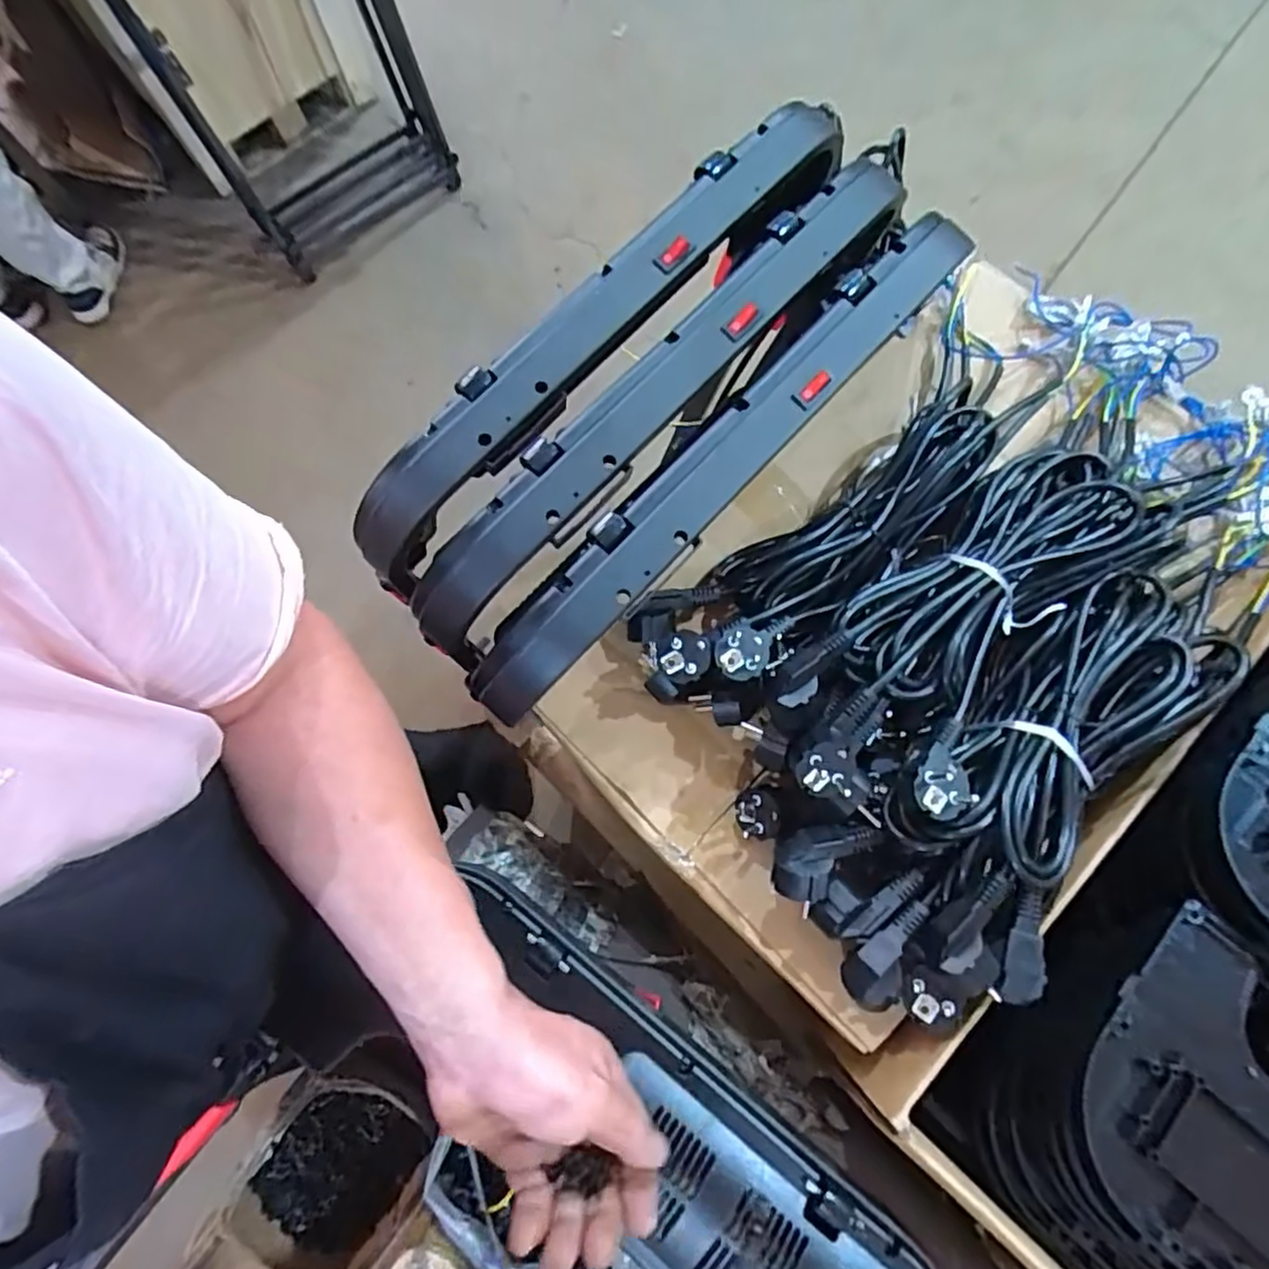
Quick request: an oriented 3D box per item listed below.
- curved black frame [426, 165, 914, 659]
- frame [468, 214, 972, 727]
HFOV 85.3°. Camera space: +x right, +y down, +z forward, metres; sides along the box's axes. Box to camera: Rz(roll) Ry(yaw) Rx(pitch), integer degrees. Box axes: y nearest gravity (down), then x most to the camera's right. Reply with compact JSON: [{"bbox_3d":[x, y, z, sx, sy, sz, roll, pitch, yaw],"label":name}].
[{"bbox_3d":[0.020,-0.161,0.470,0.062,0.073,0.437,43,80,12],"label":"curved black frame"},{"bbox_3d":[0.060,-0.113,0.453,0.063,0.085,0.437,42,80,12],"label":"frame"}]

